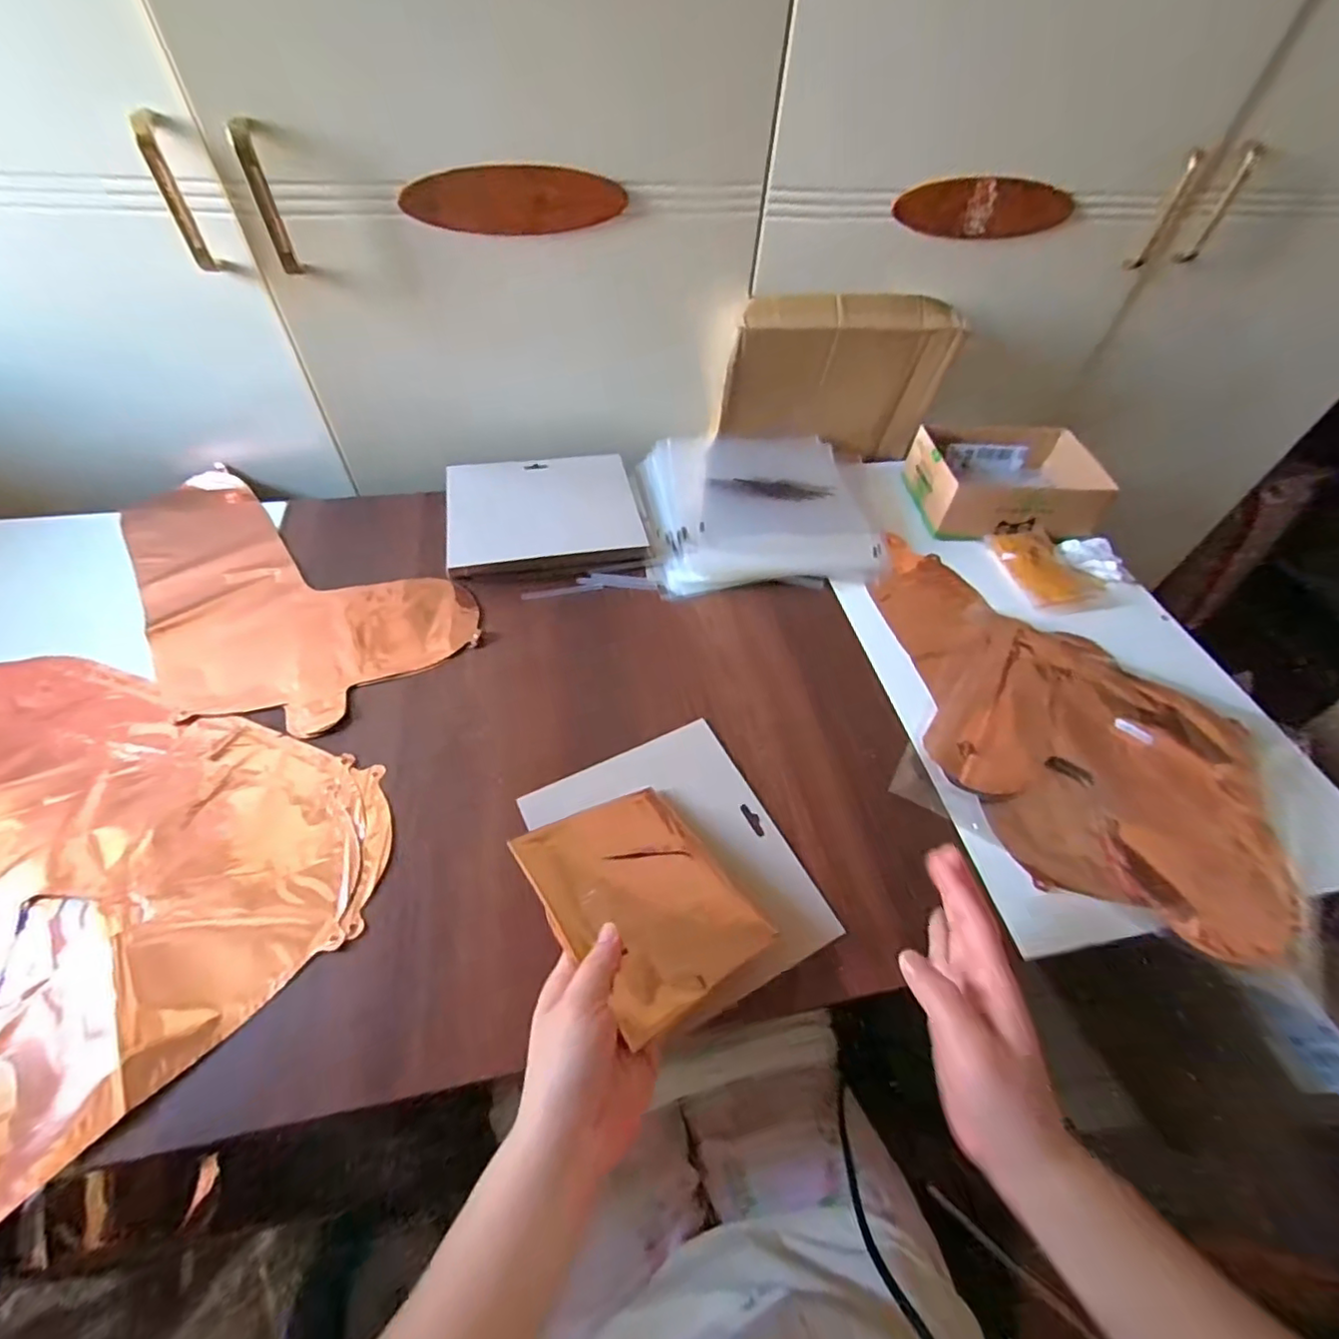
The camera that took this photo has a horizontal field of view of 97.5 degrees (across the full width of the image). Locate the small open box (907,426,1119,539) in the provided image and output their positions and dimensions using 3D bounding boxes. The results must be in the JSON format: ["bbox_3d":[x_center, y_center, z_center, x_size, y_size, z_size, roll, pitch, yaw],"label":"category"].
[{"bbox_3d":[0.391,-0.222,0.690,0.198,0.066,0.139,-2,52,-5],"label":"small open box"}]

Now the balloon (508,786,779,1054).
[{"bbox_3d":[-0.016,0.142,0.375,0.115,0.013,0.136,-19,55,-35],"label":"balloon"}]

